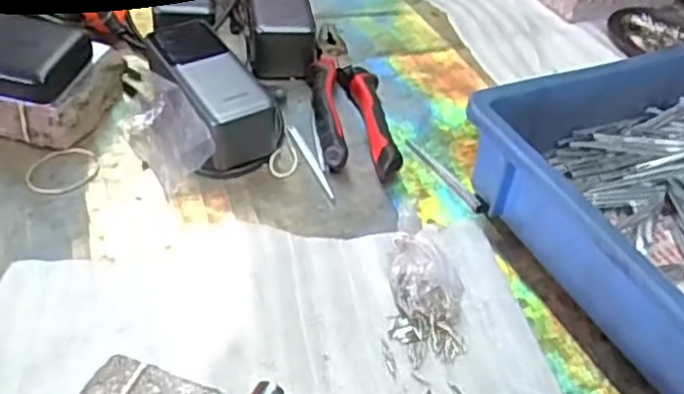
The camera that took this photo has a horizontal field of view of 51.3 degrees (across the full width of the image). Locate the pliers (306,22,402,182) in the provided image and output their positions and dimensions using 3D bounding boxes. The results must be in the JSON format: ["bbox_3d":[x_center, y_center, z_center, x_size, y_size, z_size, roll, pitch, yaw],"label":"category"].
[{"bbox_3d":[0.003,-0.090,0.606,0.057,0.022,0.207,0,43,-9],"label":"pliers"}]

